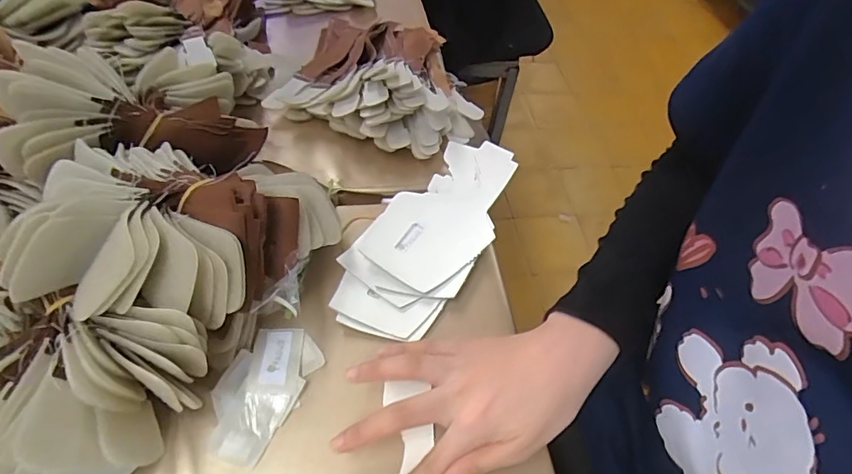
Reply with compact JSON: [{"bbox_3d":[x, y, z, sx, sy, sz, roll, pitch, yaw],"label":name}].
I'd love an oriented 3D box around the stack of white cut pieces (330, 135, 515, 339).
[{"bbox_3d":[0.008,-0.010,0.445,0.096,0.015,0.233,29,54,14],"label":"stack of white cut pieces"}]

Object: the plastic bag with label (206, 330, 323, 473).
[{"bbox_3d":[-0.118,0.107,0.349,0.053,0.010,0.099,23,53,9],"label":"plastic bag with label"}]

